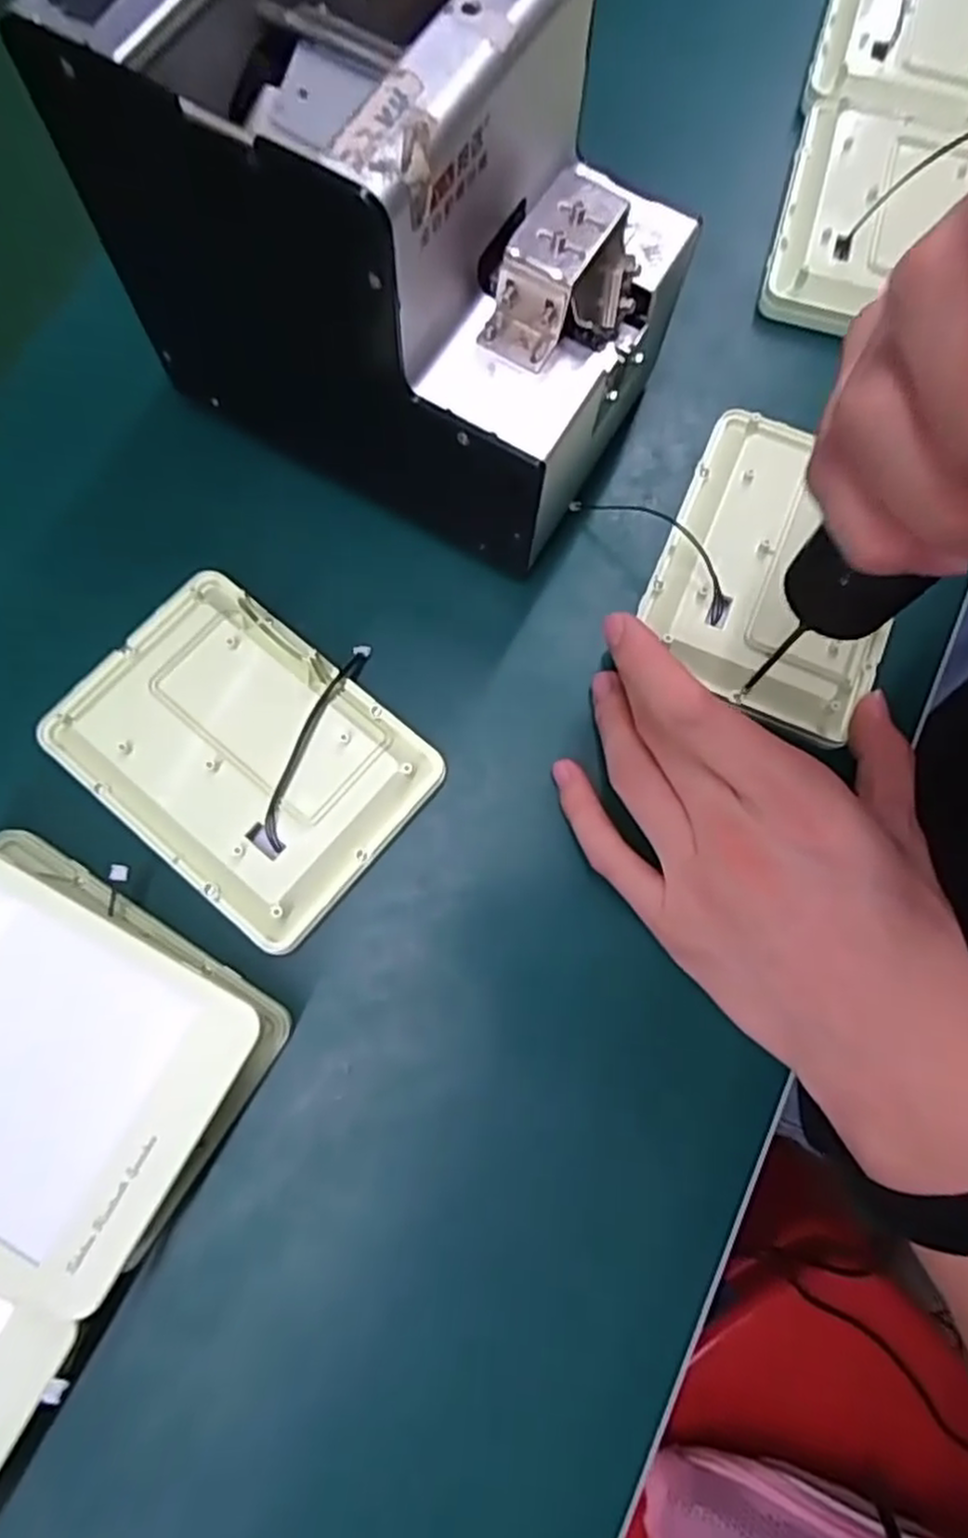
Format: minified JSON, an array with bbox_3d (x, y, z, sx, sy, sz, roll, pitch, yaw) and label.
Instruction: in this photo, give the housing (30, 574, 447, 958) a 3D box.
[{"bbox_3d":[-0.096,-0.007,0.293,0.134,0.019,0.101,39,78,9],"label":"housing"}]

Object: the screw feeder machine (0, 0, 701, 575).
[{"bbox_3d":[-0.027,-0.194,0.274,0.177,0.155,0.124,29,77,7],"label":"screw feeder machine"}]

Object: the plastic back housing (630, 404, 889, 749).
[{"bbox_3d":[0.127,-0.088,0.312,0.097,0.013,0.131,23,76,6],"label":"plastic back housing"}]

